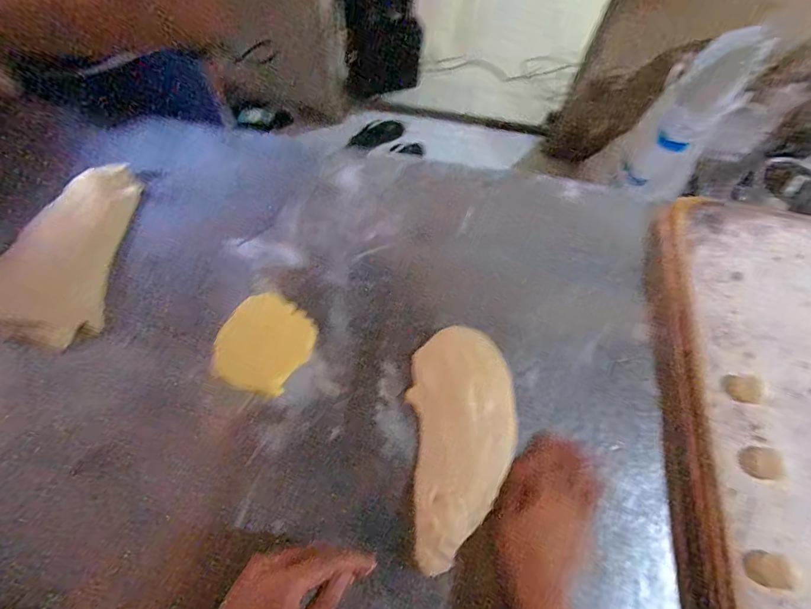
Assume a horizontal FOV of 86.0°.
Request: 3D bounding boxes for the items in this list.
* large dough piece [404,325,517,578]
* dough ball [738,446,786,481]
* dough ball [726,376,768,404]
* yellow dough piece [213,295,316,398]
[{"bbox_3d":[0.066,0.149,0.494,0.119,0.028,0.247,-2,65,-4],"label":"large dough piece"},{"bbox_3d":[0.378,0.168,0.461,0.037,0.017,0.033,5,65,-1],"label":"dough ball"},{"bbox_3d":[0.388,0.095,0.493,0.034,0.017,0.033,1,65,-3],"label":"dough ball"},{"bbox_3d":[-0.172,0.047,0.529,0.105,0.008,0.116,29,66,10],"label":"yellow dough piece"}]

